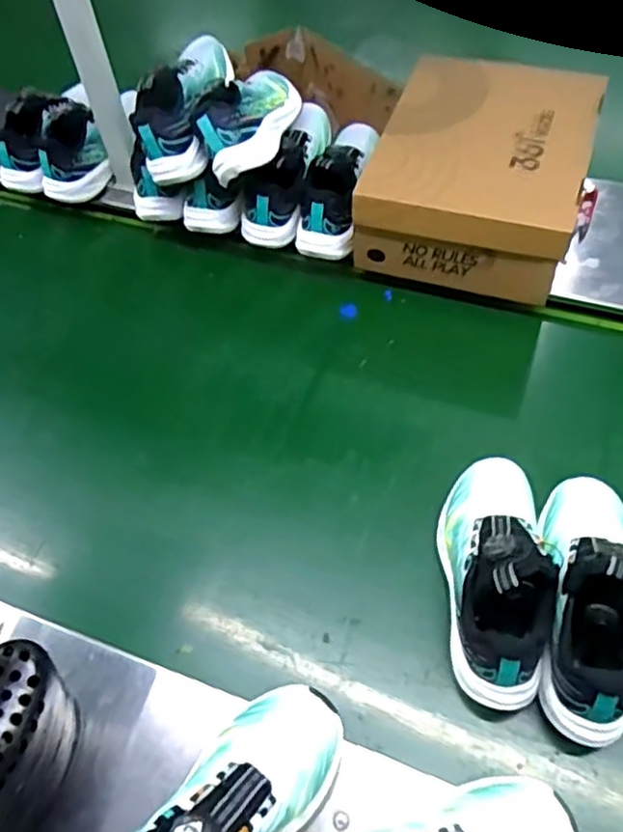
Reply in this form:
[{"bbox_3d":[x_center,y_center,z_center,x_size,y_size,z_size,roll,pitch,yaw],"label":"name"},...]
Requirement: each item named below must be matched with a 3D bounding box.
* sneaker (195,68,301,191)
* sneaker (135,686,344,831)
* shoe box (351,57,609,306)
[{"bbox_3d":[-0.077,-0.385,0.836,0.098,0.066,0.205,11,54,13],"label":"sneaker"},{"bbox_3d":[-0.069,0.296,0.488,0.091,0.093,0.225,33,49,26],"label":"sneaker"},{"bbox_3d":[0.221,-0.319,0.869,0.248,0.124,0.303,16,58,14],"label":"shoe box"}]

